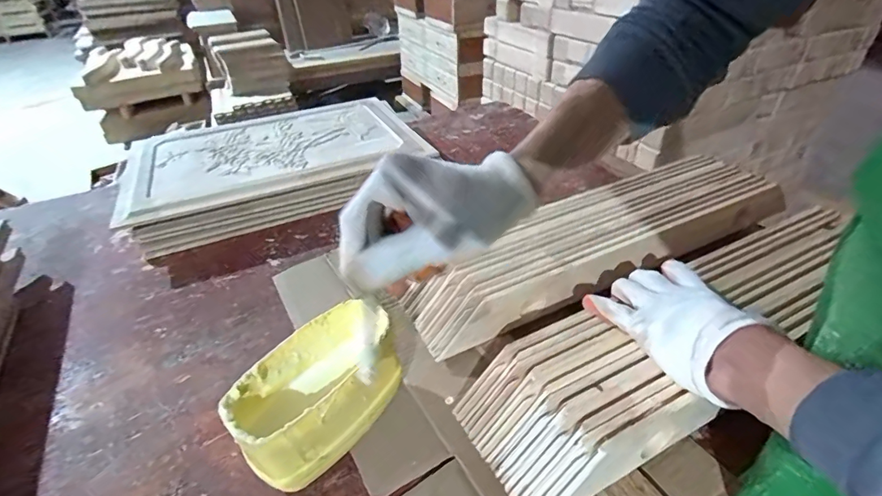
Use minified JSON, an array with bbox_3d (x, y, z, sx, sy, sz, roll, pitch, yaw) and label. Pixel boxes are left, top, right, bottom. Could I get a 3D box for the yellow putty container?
[{"bbox_3d":[-0.099,0.128,0.398,0.077,0.096,0.156,27,46,34],"label":"yellow putty container"}]

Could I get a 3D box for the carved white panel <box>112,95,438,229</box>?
[{"bbox_3d":[-0.295,-0.185,0.816,0.482,0.019,0.328,-18,39,-20],"label":"carved white panel"}]

